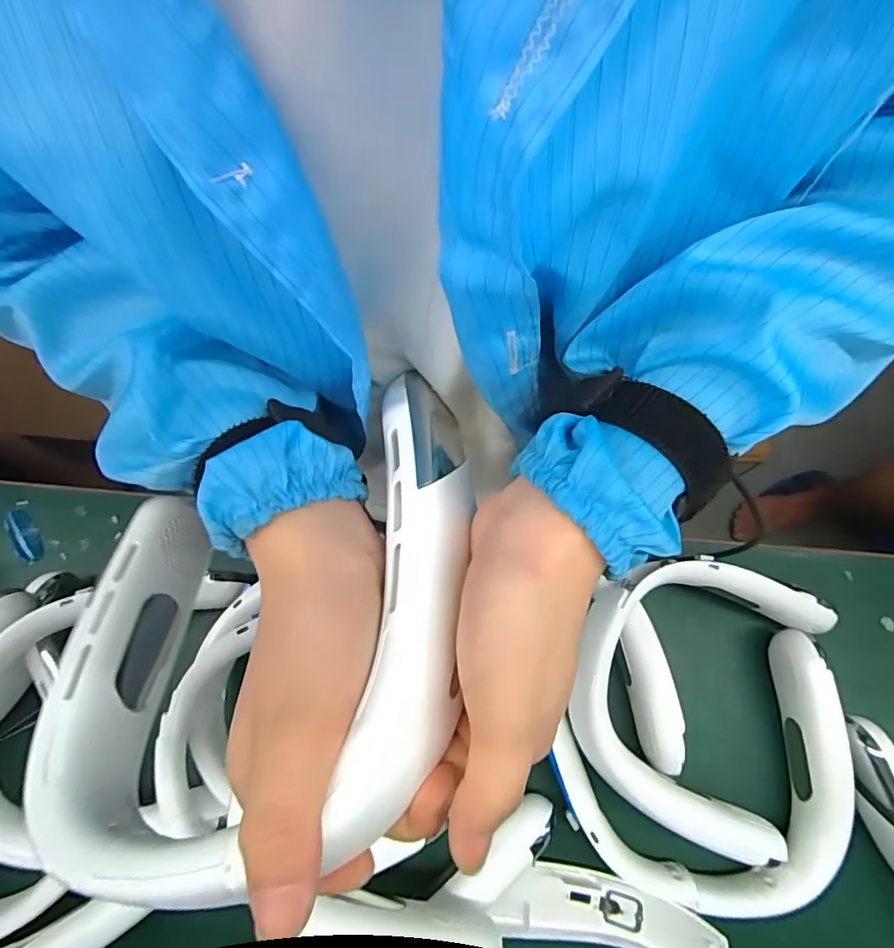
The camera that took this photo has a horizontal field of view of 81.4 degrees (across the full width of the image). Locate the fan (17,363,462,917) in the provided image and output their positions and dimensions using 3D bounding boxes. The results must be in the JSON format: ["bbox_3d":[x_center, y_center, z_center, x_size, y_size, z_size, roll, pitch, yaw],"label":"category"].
[{"bbox_3d":[-0.080,0.064,0.225,0.207,0.060,0.181,-17,56,14],"label":"fan"}]

